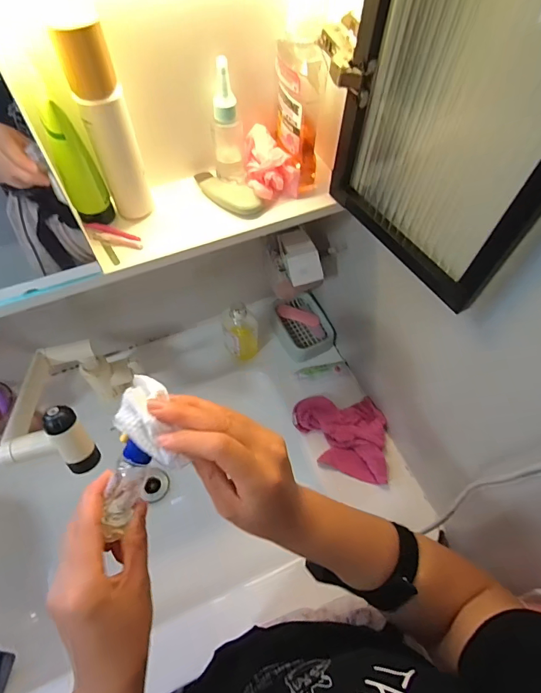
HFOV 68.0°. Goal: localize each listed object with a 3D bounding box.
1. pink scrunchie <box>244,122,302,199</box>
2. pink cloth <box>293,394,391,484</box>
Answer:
[{"bbox_3d":[0.001,-0.200,0.441,0.054,0.047,0.066,-10,61,-7],"label":"pink scrunchie"},{"bbox_3d":[0.113,0.142,0.651,0.152,0.037,0.134,7,61,2],"label":"pink cloth"}]

